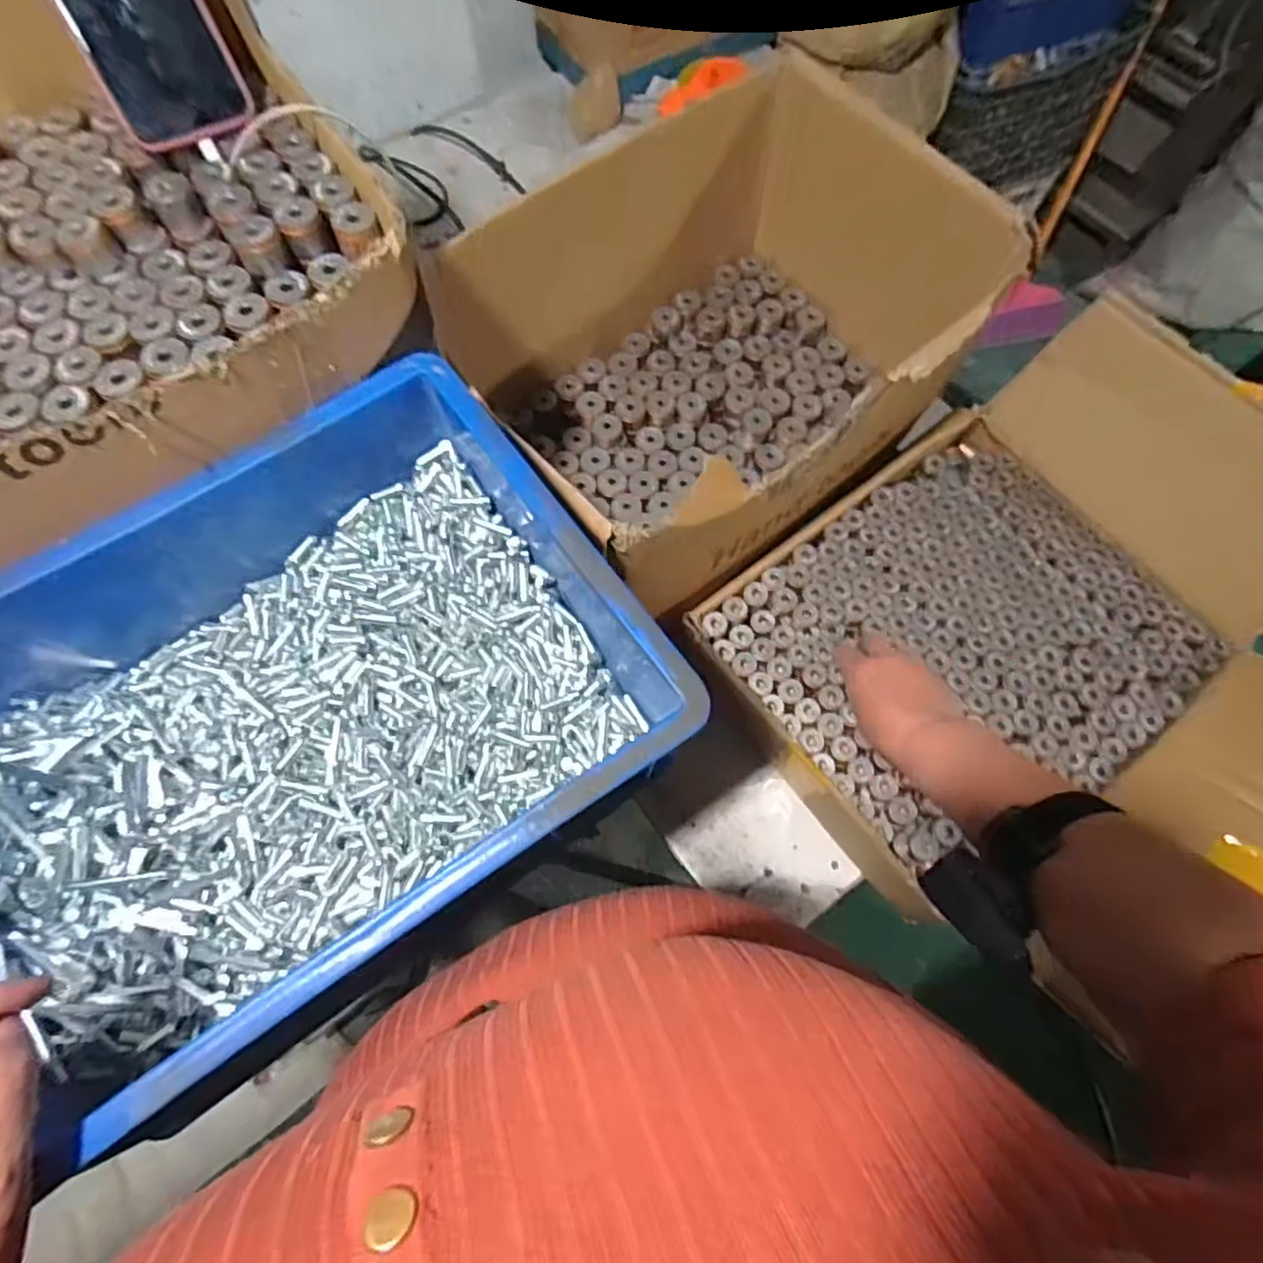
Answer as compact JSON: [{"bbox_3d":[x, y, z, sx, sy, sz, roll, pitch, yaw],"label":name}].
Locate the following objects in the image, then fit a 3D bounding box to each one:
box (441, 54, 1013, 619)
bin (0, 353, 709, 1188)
[{"bbox_3d":[0.077,-0.262,0.663,0.469,0.246,0.343,-39,74,-14],"label":"box"},{"bbox_3d":[-0.206,0.050,0.397,0.395,0.115,0.281,-33,72,-12],"label":"bin"}]

